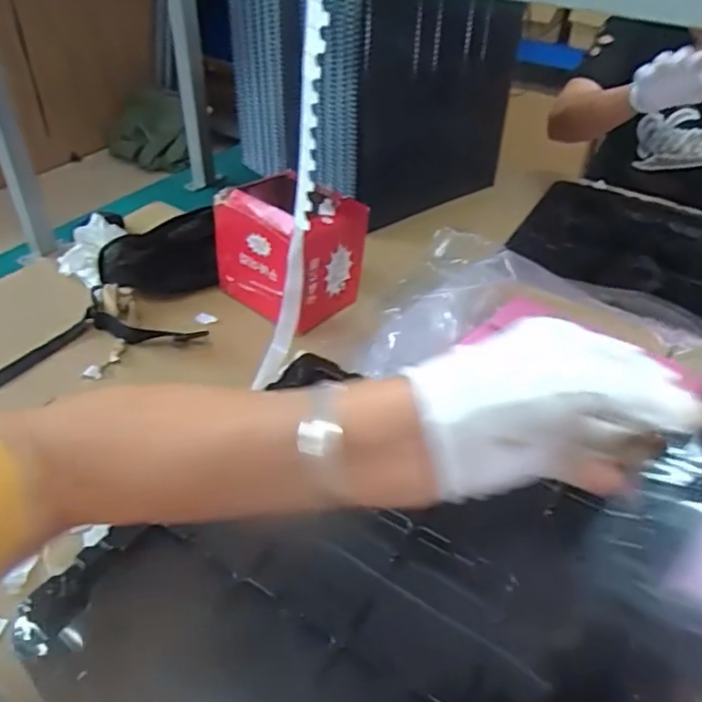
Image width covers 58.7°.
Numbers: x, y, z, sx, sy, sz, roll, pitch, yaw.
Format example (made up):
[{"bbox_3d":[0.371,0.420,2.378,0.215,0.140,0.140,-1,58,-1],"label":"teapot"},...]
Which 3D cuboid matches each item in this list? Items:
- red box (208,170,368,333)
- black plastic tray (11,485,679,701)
[{"bbox_3d":[-0.079,-0.130,0.807,0.147,0.150,0.122,26,45,25],"label":"red box"},{"bbox_3d":[0.015,0.176,0.411,0.348,0.036,0.280,25,44,24],"label":"black plastic tray"}]

